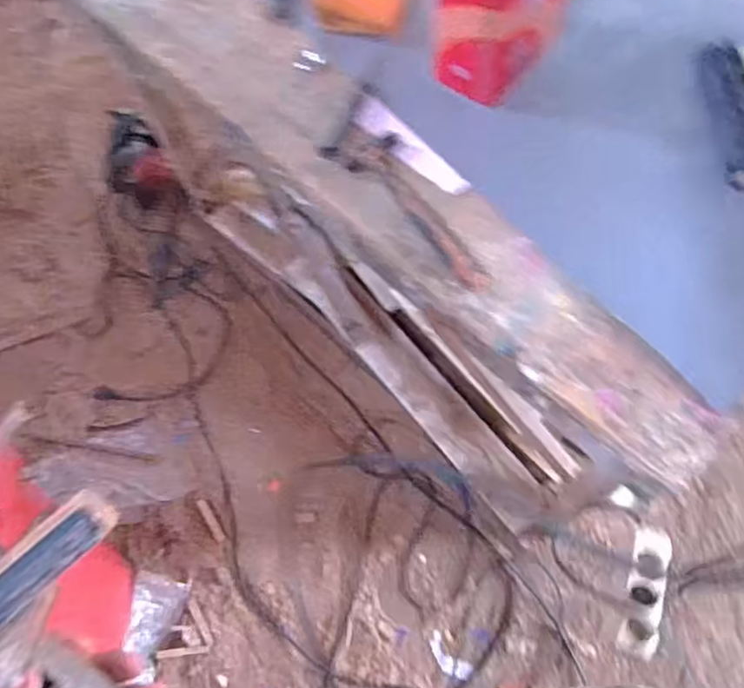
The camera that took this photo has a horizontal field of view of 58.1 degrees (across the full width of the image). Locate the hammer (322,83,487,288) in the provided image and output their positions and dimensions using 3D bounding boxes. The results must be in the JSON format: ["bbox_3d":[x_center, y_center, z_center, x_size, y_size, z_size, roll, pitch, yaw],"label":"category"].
[{"bbox_3d":[0.024,-0.192,0.824,0.100,0.024,0.326,-23,67,-9],"label":"hammer"}]

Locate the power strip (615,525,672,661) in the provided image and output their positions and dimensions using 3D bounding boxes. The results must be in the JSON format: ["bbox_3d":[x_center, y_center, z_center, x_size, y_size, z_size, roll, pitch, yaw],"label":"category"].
[{"bbox_3d":[0.364,0.324,0.886,0.049,0.037,0.171,18,67,10],"label":"power strip"}]

